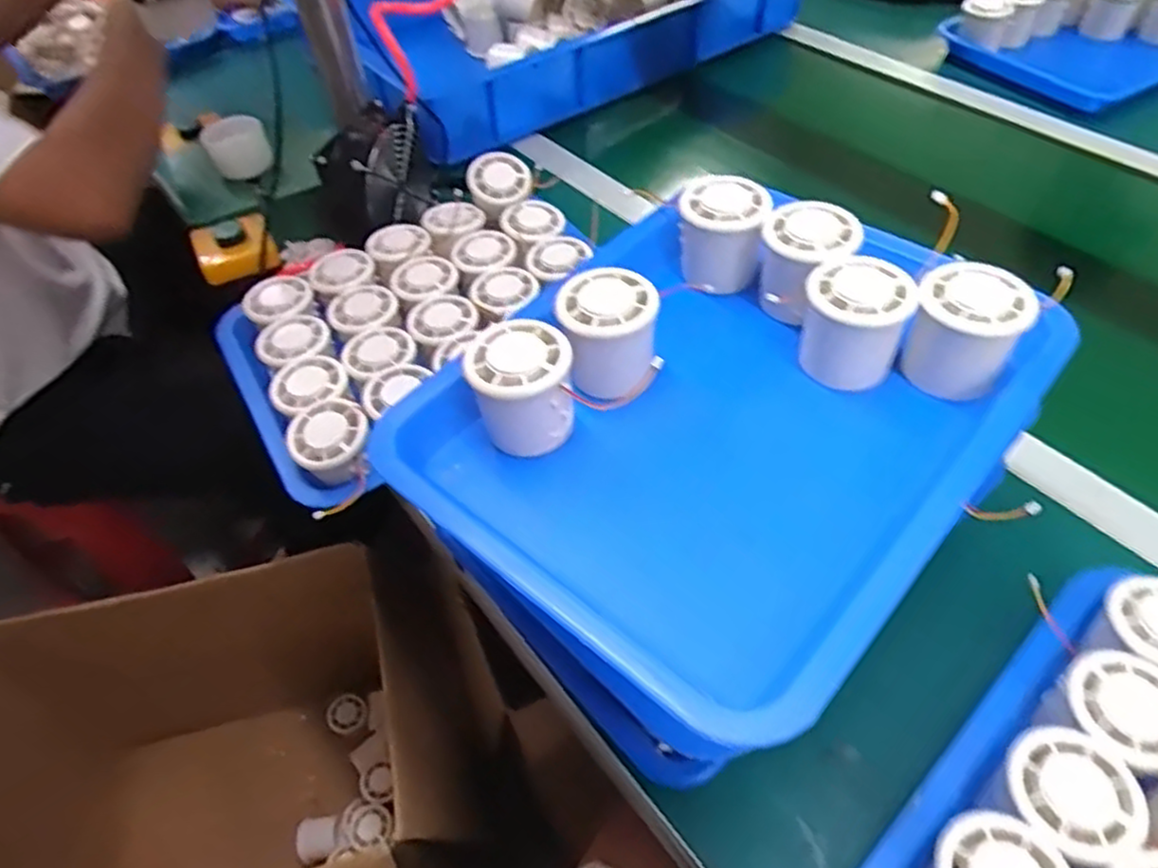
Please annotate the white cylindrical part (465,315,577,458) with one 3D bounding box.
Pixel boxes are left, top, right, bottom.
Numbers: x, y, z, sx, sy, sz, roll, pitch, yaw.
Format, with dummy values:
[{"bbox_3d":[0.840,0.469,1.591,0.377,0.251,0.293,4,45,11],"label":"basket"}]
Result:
[{"bbox_3d":[-0.032,-0.027,0.412,0.052,0.057,0.053,-2,51,2],"label":"white cylindrical part"}]

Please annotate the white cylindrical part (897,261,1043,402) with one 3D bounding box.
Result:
[{"bbox_3d":[0.214,-0.057,0.409,0.054,0.053,0.053,-2,51,2],"label":"white cylindrical part"}]

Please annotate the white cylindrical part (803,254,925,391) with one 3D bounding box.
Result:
[{"bbox_3d":[0.160,-0.064,0.426,0.056,0.059,0.053,-2,51,2],"label":"white cylindrical part"}]

